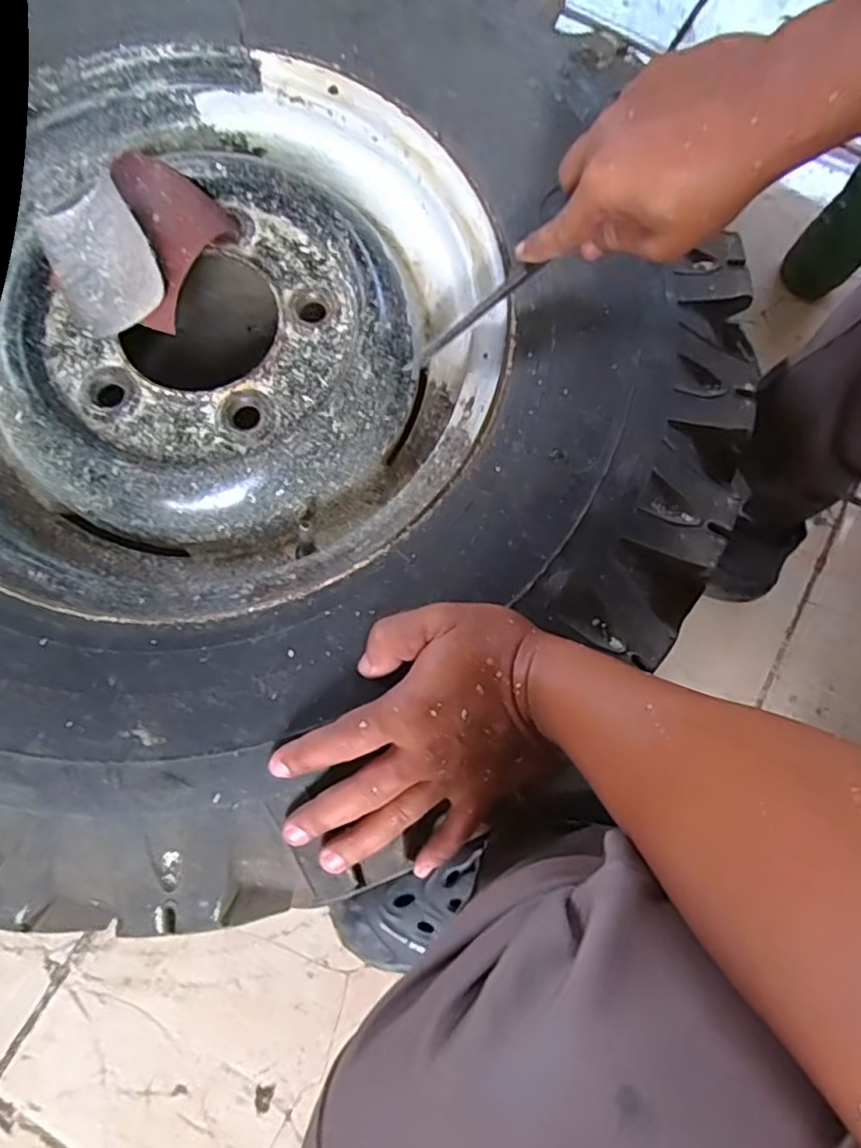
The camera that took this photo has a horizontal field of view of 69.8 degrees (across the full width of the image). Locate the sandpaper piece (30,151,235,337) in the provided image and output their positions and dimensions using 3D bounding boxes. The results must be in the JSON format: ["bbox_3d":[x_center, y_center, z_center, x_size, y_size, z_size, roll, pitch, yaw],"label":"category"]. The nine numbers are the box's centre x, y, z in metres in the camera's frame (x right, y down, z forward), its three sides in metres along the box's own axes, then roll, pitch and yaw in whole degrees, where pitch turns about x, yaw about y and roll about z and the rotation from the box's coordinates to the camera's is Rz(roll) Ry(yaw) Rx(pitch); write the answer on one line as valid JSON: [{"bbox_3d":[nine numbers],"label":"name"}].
[{"bbox_3d":[-0.215,-0.238,0.440,0.112,0.040,0.138,25,76,4],"label":"sandpaper piece"}]

